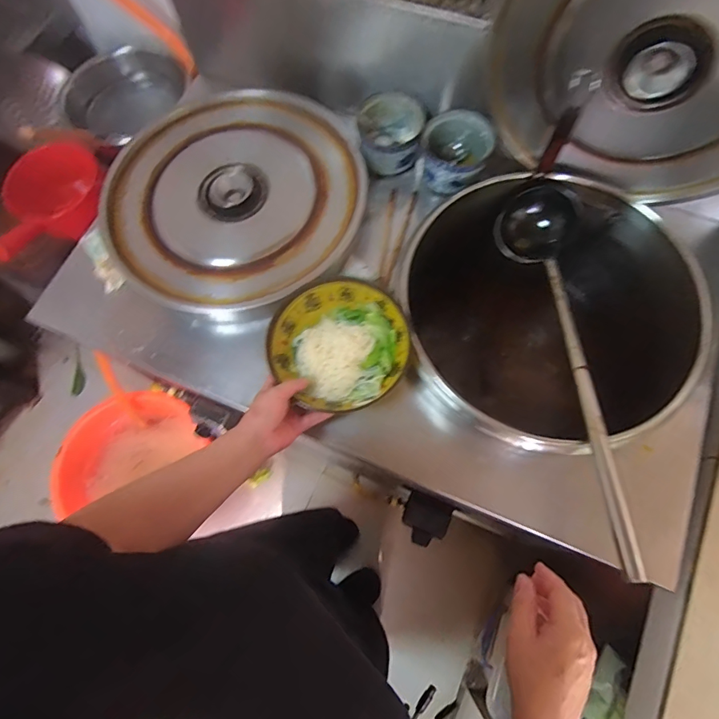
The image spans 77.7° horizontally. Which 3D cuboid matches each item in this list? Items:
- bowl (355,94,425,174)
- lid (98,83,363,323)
[{"bbox_3d":[0.060,-0.413,0.818,0.114,0.089,0.119,-1,71,2],"label":"bowl"},{"bbox_3d":[-0.215,-0.284,0.806,0.442,0.104,0.442,-1,71,2],"label":"lid"}]

